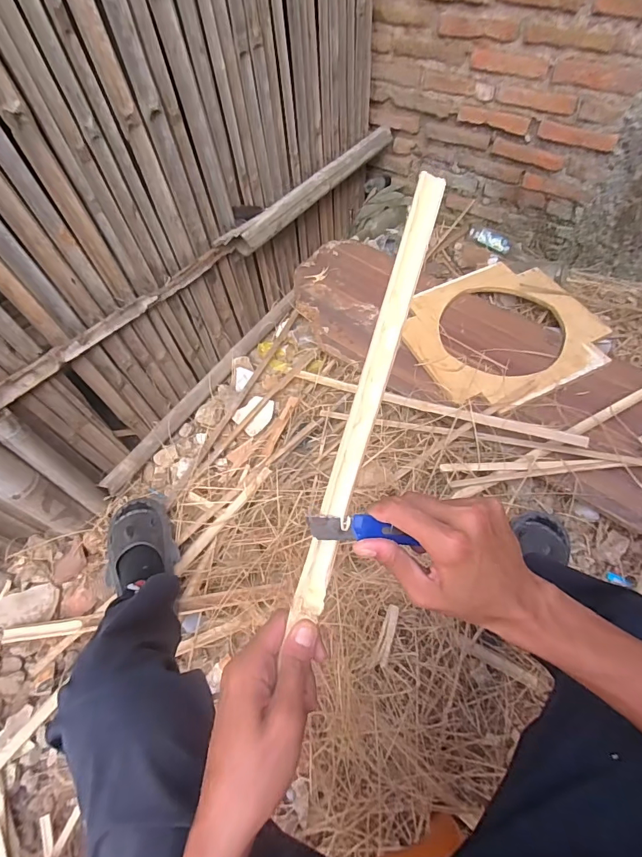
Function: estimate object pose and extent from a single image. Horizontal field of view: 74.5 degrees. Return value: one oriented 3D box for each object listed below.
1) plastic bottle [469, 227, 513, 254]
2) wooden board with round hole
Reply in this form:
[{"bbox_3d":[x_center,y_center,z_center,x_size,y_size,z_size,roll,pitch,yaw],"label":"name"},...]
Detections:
[{"bbox_3d":[0.578,-0.648,1.450,0.147,0.050,0.055,33,63,22],"label":"plastic bottle"},{"bbox_3d":[0.492,-0.280,1.169,0.488,0.030,0.461,-24,59,-8],"label":"wooden board with round hole"}]

